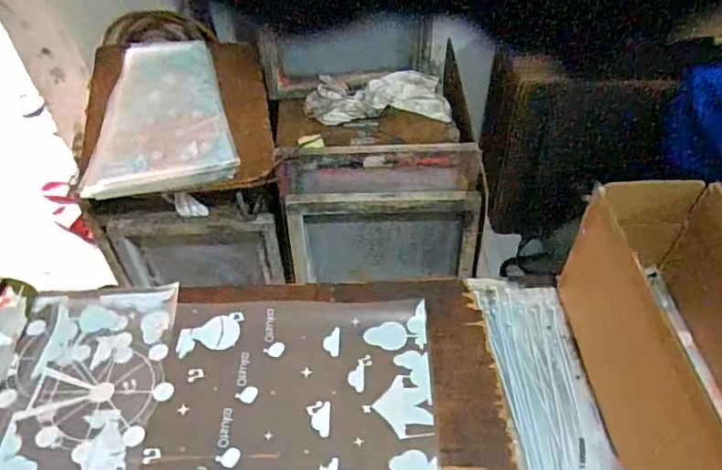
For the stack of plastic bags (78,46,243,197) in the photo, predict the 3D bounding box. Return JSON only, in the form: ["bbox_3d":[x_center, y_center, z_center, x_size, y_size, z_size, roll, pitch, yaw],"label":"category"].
[{"bbox_3d":[-0.510,-0.311,1.393,0.340,0.112,0.506,-10,49,-7],"label":"stack of plastic bags"}]

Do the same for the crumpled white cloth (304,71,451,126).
[{"bbox_3d":[0.042,-0.382,1.485,0.394,0.074,0.170,-7,49,-4],"label":"crumpled white cloth"}]

